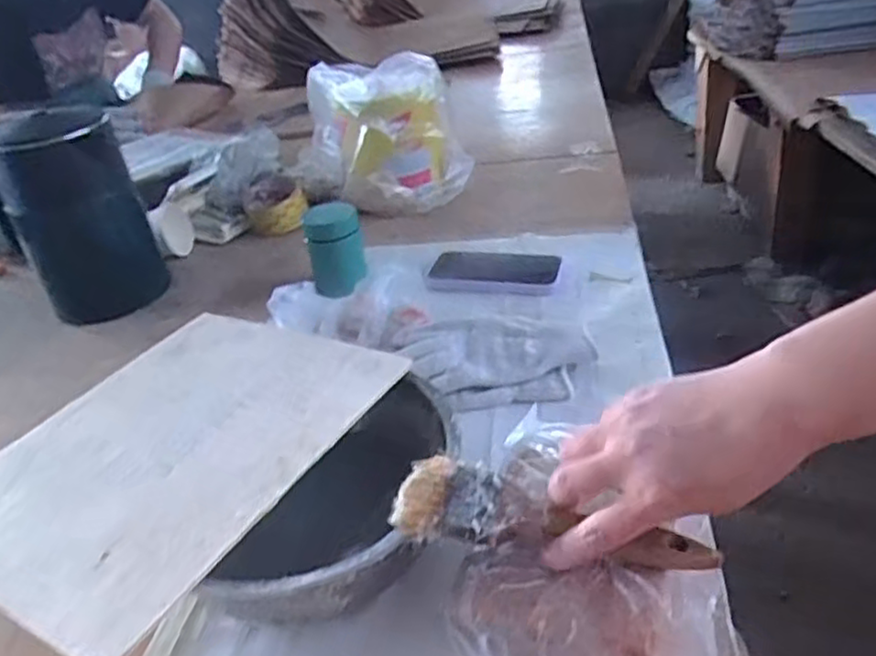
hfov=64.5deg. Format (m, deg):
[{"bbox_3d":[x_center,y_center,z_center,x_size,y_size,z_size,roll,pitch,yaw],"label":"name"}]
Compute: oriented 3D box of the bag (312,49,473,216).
[{"bbox_3d":[-0.082,-0.298,1.017,0.169,0.163,0.210,-24,35,-25],"label":"bag"}]

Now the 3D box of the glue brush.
[{"bbox_3d":[0.061,0.114,0.391,0.174,0.028,0.048,11,34,12],"label":"glue brush"}]

